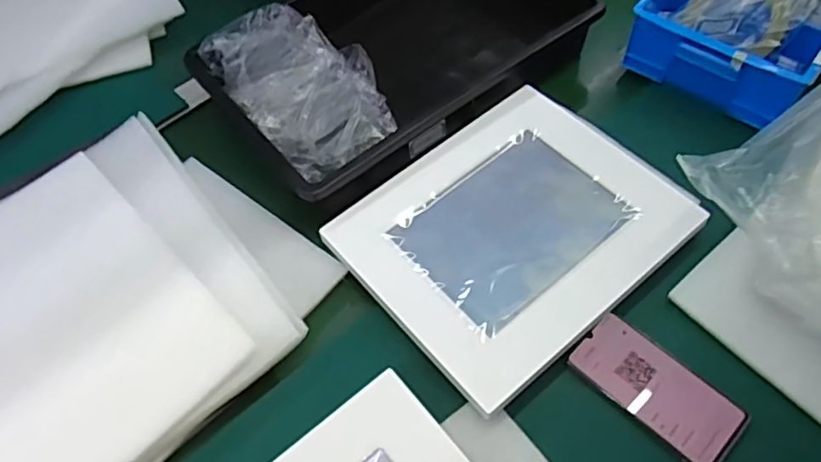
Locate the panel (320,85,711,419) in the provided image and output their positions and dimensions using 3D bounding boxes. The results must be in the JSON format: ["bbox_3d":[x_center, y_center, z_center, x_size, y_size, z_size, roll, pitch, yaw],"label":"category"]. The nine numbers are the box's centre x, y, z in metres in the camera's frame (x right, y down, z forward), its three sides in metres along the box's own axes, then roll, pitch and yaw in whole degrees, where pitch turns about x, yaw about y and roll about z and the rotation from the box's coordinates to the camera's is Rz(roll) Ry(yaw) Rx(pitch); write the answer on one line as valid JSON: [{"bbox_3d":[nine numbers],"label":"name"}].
[{"bbox_3d":[0.103,-0.007,0.626,0.305,0.022,0.249,-36,61,-18],"label":"panel"}]

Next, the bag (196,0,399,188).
[{"bbox_3d":[-0.118,-0.171,0.726,0.165,0.085,0.235,-39,62,-20],"label":"bag"}]

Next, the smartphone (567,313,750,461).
[{"bbox_3d":[0.219,0.140,0.552,0.146,0.010,0.071,39,67,25],"label":"smartphone"}]

